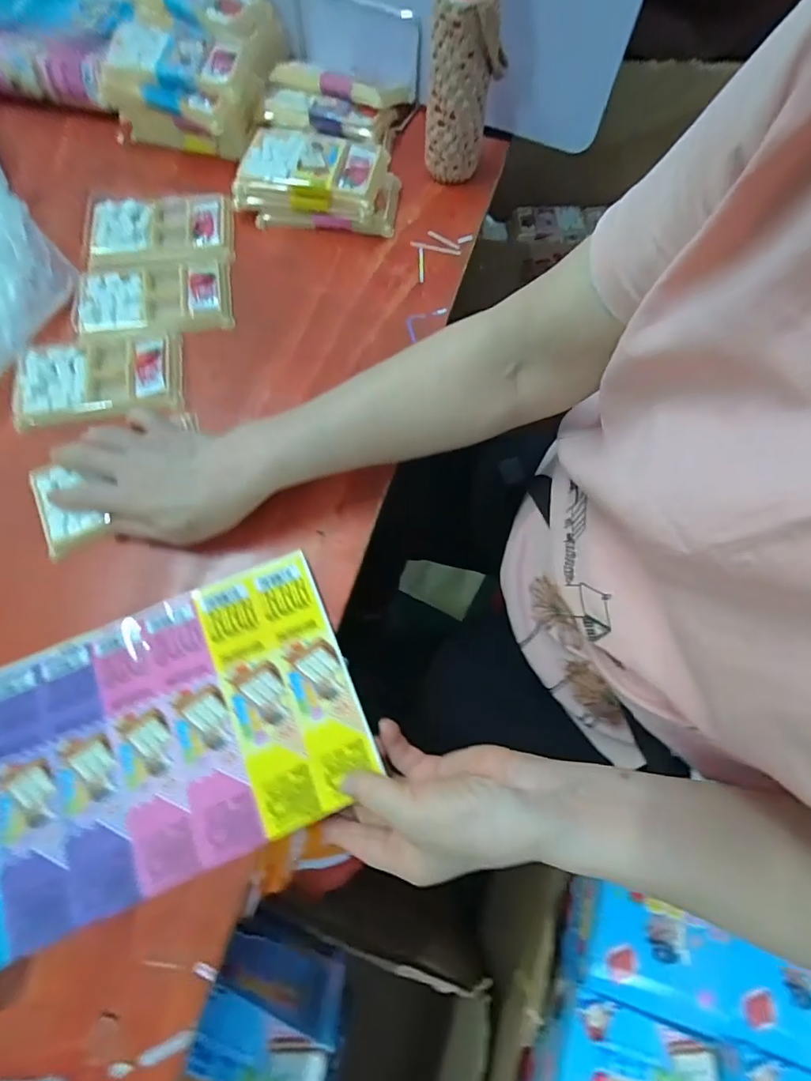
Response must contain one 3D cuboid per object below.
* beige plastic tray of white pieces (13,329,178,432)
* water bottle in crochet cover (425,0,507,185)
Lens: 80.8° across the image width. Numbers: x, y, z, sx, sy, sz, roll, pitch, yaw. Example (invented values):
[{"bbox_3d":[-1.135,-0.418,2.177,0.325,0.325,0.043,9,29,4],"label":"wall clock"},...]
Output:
[{"bbox_3d":[-0.266,-0.145,0.414,0.135,0.018,0.079,-7,71,-3],"label":"beige plastic tray of white pieces"},{"bbox_3d":[0.053,-0.424,0.440,0.062,0.153,0.069,3,71,0],"label":"water bottle in crochet cover"}]

